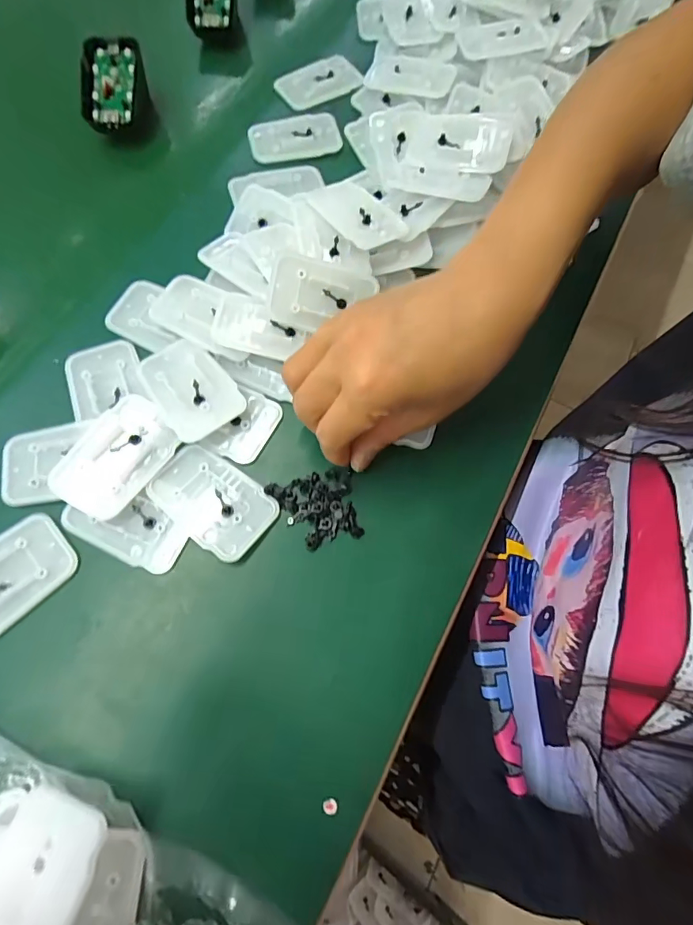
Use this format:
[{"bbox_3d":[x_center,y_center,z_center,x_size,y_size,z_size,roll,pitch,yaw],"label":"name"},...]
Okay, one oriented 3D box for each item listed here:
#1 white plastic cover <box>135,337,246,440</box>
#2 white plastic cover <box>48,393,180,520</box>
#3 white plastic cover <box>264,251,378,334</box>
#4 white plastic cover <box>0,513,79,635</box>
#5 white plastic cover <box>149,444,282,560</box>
[{"bbox_3d":[-0.094,-0.046,0.271,0.043,0.004,0.065,-36,74,-13],"label":"white plastic cover"},{"bbox_3d":[-0.130,-0.005,0.256,0.049,0.010,0.067,32,72,10],"label":"white plastic cover"},{"bbox_3d":[-0.016,-0.104,0.287,0.064,0.010,0.042,7,97,-14],"label":"white plastic cover"},{"bbox_3d":[-0.180,0.061,0.238,0.068,0.004,0.044,-39,75,-14],"label":"white plastic cover"},{"bbox_3d":[-0.074,0.021,0.255,0.067,0.007,0.044,35,73,11],"label":"white plastic cover"}]

